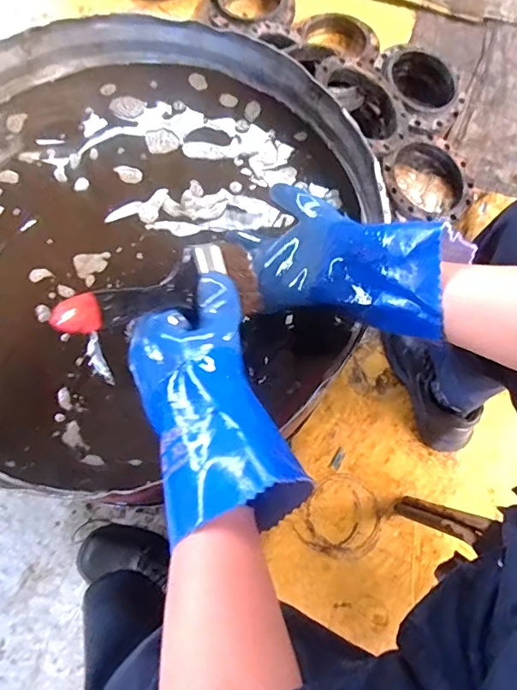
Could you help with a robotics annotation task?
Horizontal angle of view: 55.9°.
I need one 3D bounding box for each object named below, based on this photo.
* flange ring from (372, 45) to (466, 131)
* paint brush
[{"bbox_3d":[0.318,-0.523,0.976,0.195,0.031,0.168,42,69,4],"label":"flange ring"},{"bbox_3d":[-0.066,-0.039,0.388,0.056,0.038,0.201,45,39,15],"label":"paint brush"}]

